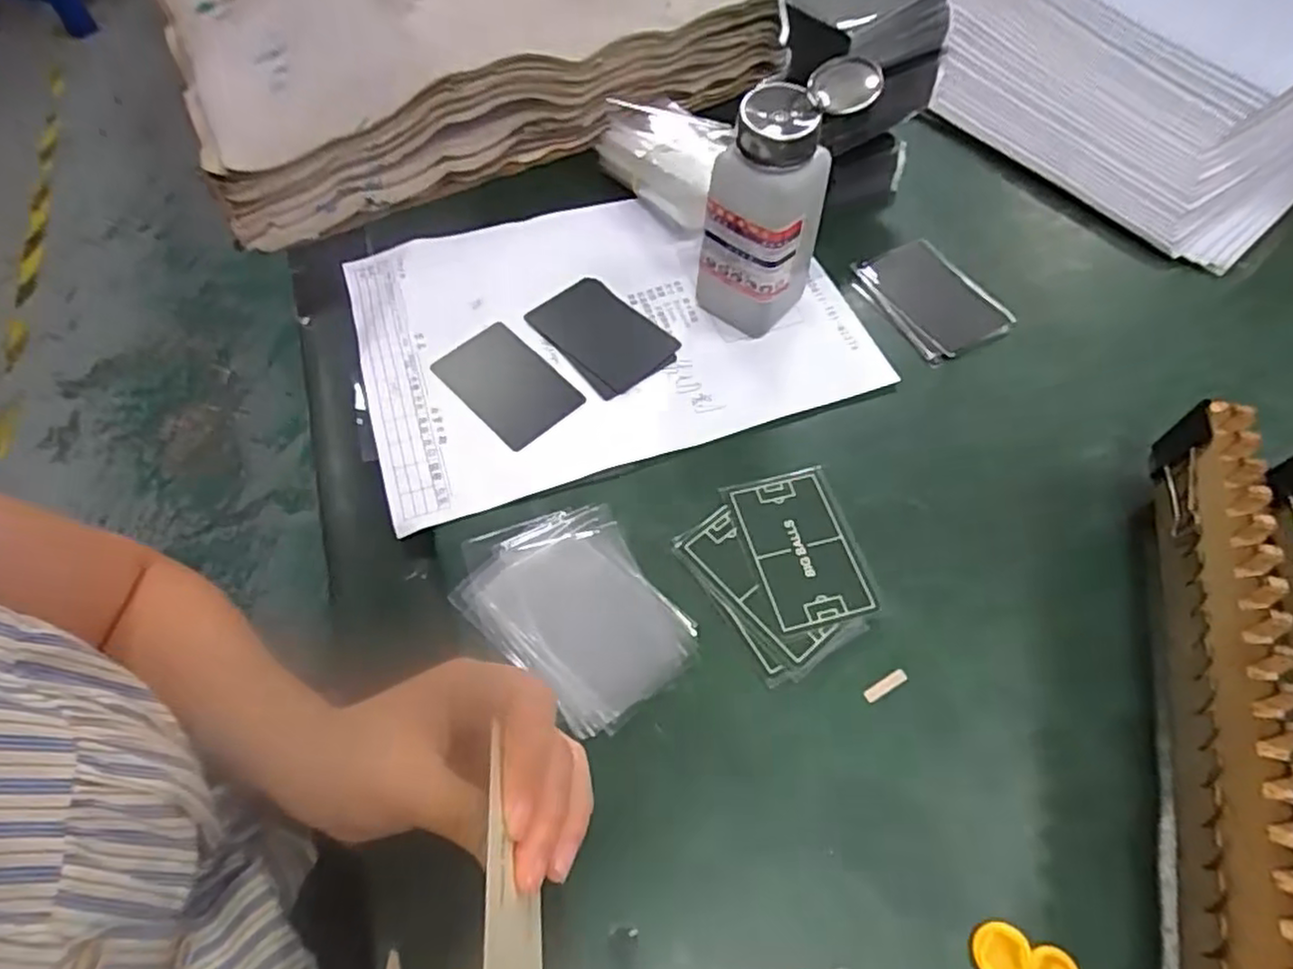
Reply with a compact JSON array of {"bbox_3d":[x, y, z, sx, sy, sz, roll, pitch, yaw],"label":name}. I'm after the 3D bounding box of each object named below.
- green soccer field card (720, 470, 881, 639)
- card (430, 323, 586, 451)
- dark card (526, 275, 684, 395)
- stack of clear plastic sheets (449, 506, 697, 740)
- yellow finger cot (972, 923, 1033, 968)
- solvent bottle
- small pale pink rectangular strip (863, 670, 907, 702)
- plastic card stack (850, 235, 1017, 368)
[{"bbox_3d":[0.079,0.031,0.355,0.053,0.004,0.084,-14,61,-7],"label":"green soccer field card"},{"bbox_3d":[-0.083,-0.060,0.417,0.053,0.004,0.083,-39,67,-20],"label":"card"},{"bbox_3d":[-0.027,-0.097,0.442,0.089,0.004,0.056,40,68,20],"label":"dark card"},{"bbox_3d":[-0.036,0.059,0.340,0.081,0.006,0.115,-35,66,-17],"label":"stack of clear plastic sheets"},{"bbox_3d":[0.136,0.180,0.268,0.021,0.004,0.020,0,61,1],"label":"yellow finger cot"},{"bbox_3d":[0.074,-0.155,0.393,0.056,0.137,0.071,38,68,20],"label":"solvent bottle"},{"bbox_3d":[0.110,0.093,0.322,0.023,0.004,0.006,-26,64,-13],"label":"small pale pink rectangular strip"},{"bbox_3d":[0.179,-0.122,0.448,0.067,0.007,0.095,-30,64,-15],"label":"plastic card stack"}]

